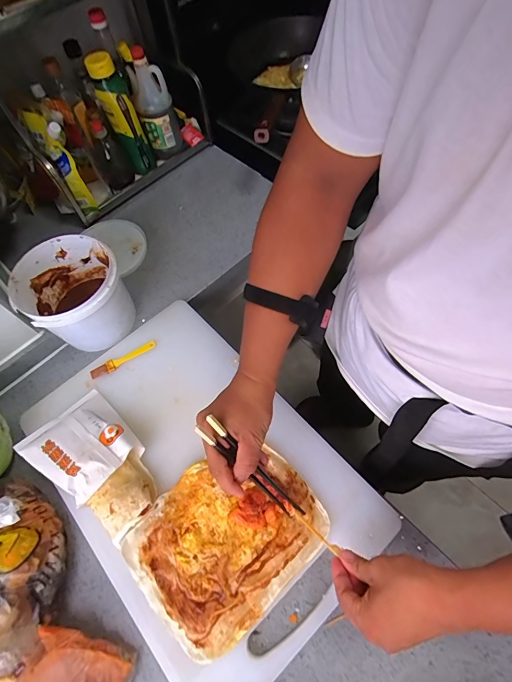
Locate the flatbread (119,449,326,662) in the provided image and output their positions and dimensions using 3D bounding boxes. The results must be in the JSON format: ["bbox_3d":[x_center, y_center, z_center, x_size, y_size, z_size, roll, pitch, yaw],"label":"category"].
[{"bbox_3d":[-0.041,0.273,0.510,0.251,0.020,0.202,-39,67,-16],"label":"flatbread"}]

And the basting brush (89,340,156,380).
[{"bbox_3d":[-0.240,0.035,0.654,0.124,0.012,0.022,-28,65,-11],"label":"basting brush"}]

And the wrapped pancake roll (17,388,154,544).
[{"bbox_3d":[-0.244,0.182,0.546,0.216,0.038,0.128,38,71,20],"label":"wrapped pancake roll"}]

